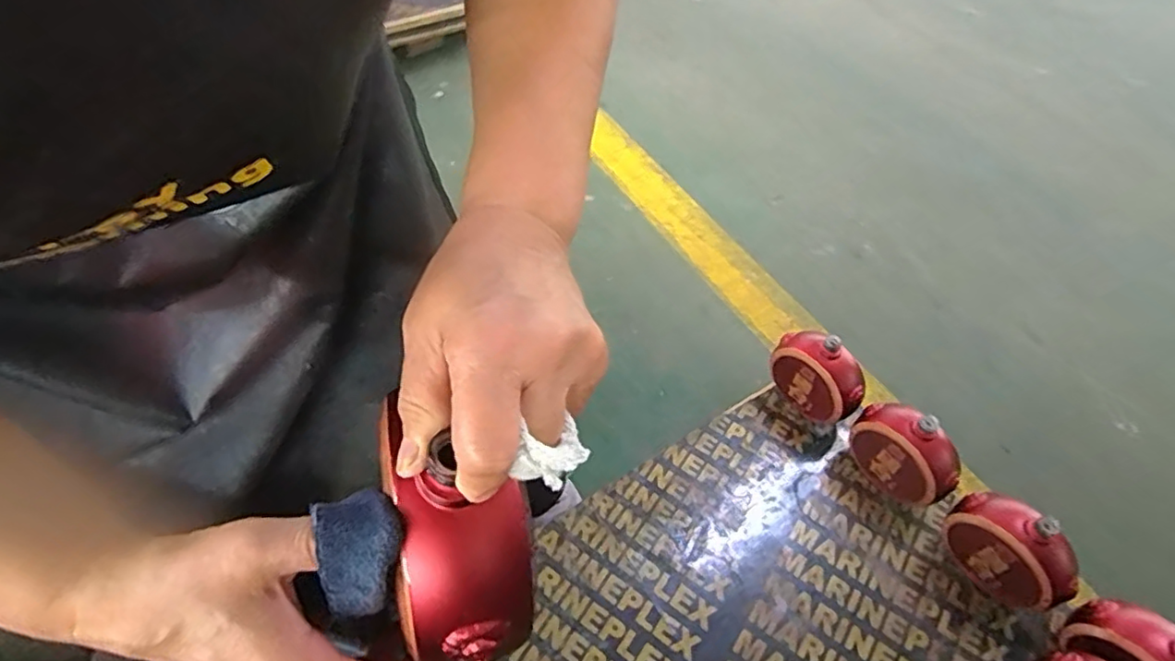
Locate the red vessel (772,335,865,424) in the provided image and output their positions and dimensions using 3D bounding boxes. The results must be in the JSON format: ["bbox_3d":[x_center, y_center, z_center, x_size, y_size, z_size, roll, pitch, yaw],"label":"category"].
[{"bbox_3d":[0.345,0.067,0.899,0.060,0.124,0.136,-29,58,-20],"label":"red vessel"}]

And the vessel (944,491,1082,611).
[{"bbox_3d":[0.518,0.277,0.754,0.080,0.138,0.135,-18,55,-13],"label":"vessel"}]

